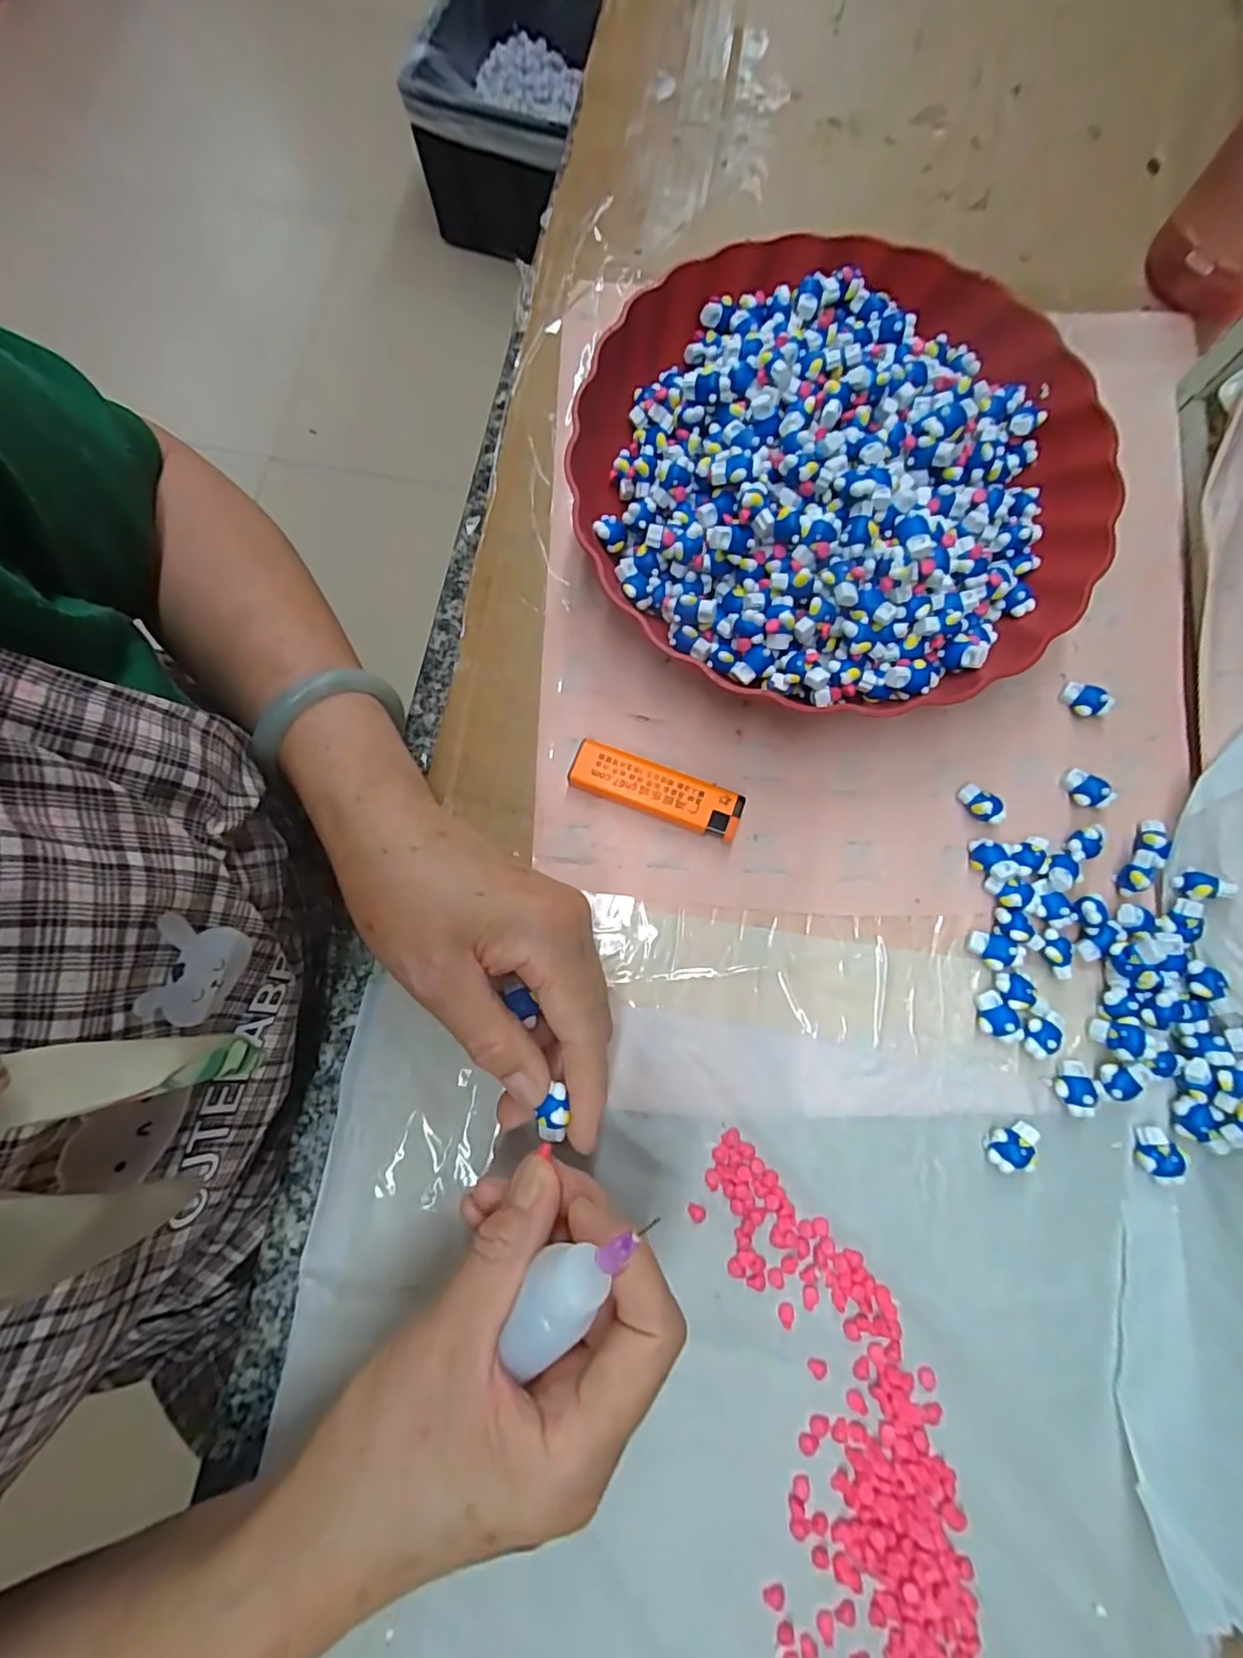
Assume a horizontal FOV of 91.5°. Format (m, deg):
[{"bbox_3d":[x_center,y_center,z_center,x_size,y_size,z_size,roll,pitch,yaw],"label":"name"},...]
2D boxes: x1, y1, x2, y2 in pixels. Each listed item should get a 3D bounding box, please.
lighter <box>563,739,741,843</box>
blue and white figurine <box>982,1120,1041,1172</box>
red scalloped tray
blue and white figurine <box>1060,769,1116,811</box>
[{"bbox_3d":[0.016,-0.018,0.283,0.080,0.014,0.023,21,79,3],"label":"lighter"},{"bbox_3d":[0.164,0.134,0.253,0.021,0.010,0.015,-24,80,-5],"label":"blue and white figurine"},{"bbox_3d":[0.105,-0.172,0.295,0.238,0.061,0.234,33,80,6],"label":"red scalloped tray"},{"bbox_3d":[0.220,-0.019,0.286,0.013,0.013,0.022,-16,79,-4],"label":"blue and white figurine"}]

